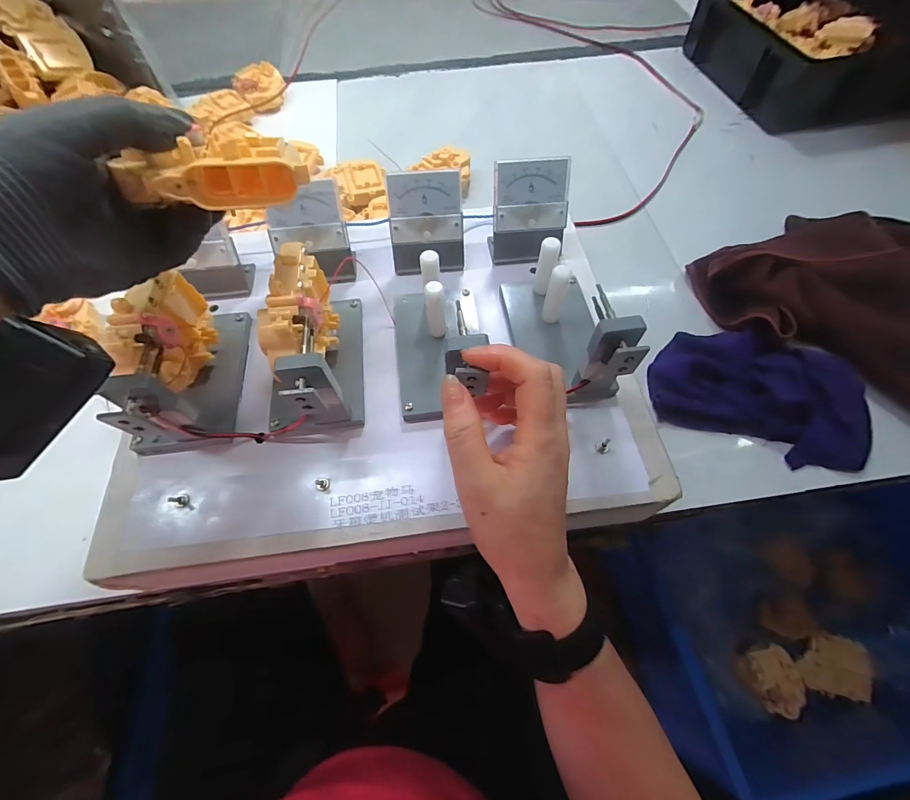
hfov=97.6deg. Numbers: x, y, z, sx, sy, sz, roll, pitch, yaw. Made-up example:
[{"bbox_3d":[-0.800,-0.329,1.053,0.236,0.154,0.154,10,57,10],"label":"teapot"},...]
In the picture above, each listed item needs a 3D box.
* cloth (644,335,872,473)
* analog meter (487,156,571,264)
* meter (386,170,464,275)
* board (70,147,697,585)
[{"bbox_3d":[0.291,-0.012,0.374,0.188,0.031,0.111,19,64,11],"label":"cloth"},{"bbox_3d":[0.066,-0.167,0.354,0.065,0.070,0.044,-3,62,0],"label":"analog meter"},{"bbox_3d":[-0.025,-0.155,0.352,0.063,0.072,0.037,-6,62,-2],"label":"meter"},{"bbox_3d":[-0.056,-0.038,0.298,0.389,0.080,0.287,-6,62,-2],"label":"board"}]

